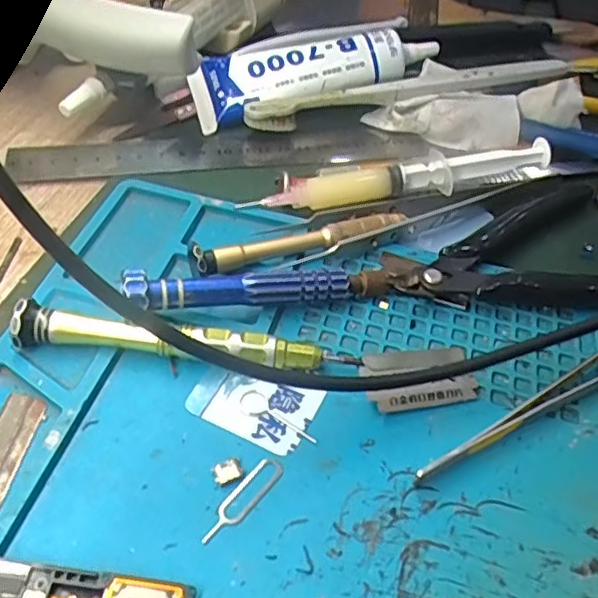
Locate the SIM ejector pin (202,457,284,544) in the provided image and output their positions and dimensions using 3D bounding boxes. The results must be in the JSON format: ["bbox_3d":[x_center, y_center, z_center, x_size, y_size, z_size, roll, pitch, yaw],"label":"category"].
[{"bbox_3d":[-0.017,0.060,0.186,0.008,0.004,0.032,34,53,20],"label":"SIM ejector pin"}]

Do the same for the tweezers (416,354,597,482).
[{"bbox_3d":[0.094,0.033,0.215,0.128,0.008,0.015,-24,54,-25],"label":"tweezers"}]

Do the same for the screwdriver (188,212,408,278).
[{"bbox_3d":[0.001,-0.025,0.247,0.092,0.009,0.011,-17,51,-19],"label":"screwdriver"}]

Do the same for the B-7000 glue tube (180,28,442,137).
[{"bbox_3d":[0.011,-0.121,0.332,0.134,0.035,0.047,-9,49,-13],"label":"B-7000 glue tube"}]

